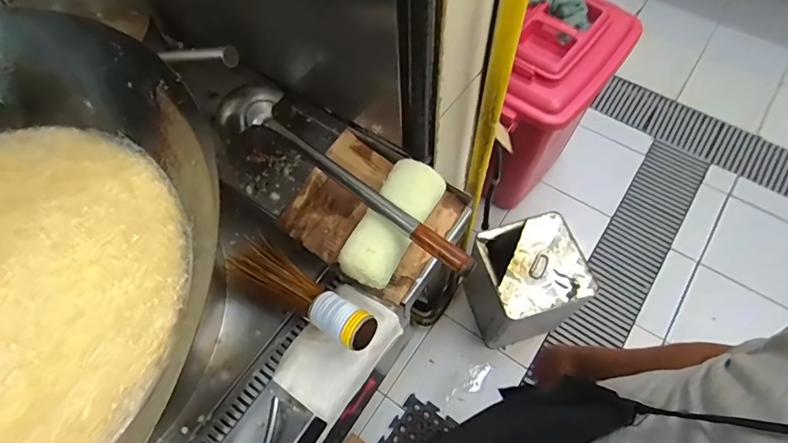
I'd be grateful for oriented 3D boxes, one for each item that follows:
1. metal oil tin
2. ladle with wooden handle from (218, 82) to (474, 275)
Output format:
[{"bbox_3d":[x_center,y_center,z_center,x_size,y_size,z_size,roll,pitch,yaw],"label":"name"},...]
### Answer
[{"bbox_3d":[0.351,0.181,1.275,0.234,0.364,0.226,-15,64,-6],"label":"metal oil tin"},{"bbox_3d":[-0.077,-0.080,0.663,0.472,0.054,0.093,38,70,19],"label":"ladle with wooden handle"}]

